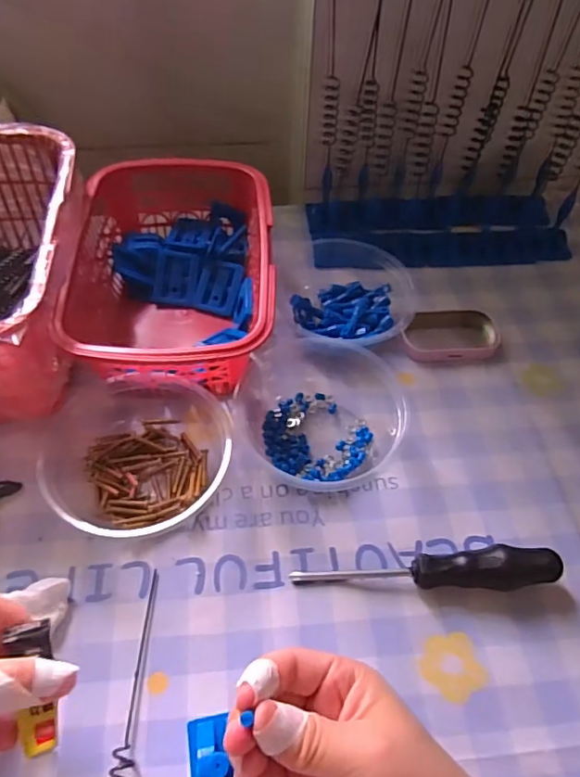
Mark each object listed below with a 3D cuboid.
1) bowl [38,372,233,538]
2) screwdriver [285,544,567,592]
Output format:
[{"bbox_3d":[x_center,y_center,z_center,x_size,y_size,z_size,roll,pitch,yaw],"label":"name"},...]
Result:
[{"bbox_3d":[-0.107,0.035,0.365,0.125,0.038,0.116,32,60,17],"label":"bowl"},{"bbox_3d":[0.082,0.108,0.328,0.157,0.028,0.023,2,56,-2],"label":"screwdriver"}]

